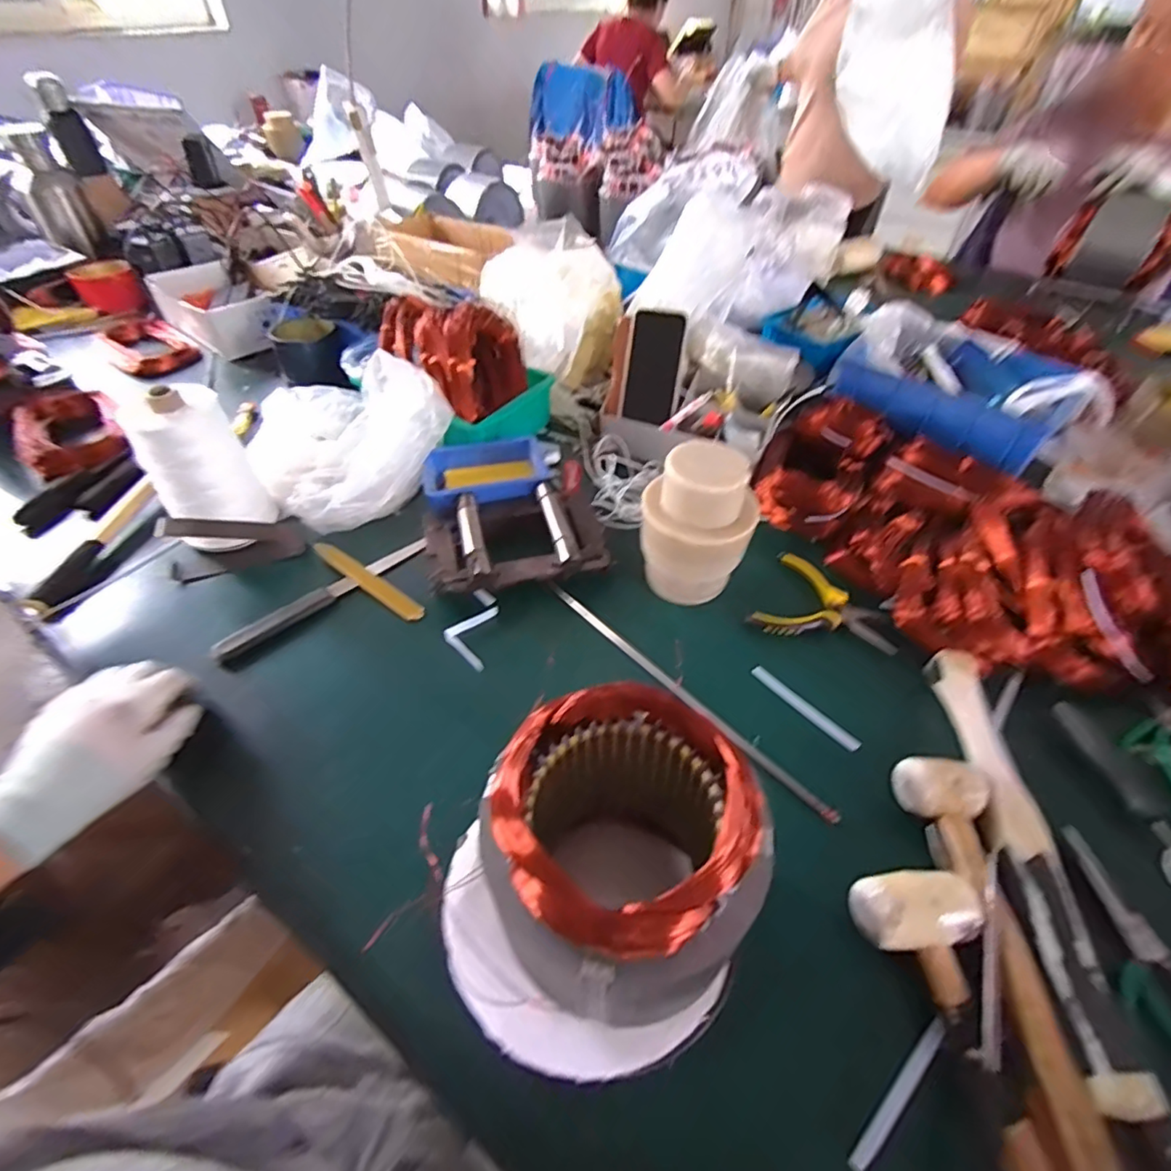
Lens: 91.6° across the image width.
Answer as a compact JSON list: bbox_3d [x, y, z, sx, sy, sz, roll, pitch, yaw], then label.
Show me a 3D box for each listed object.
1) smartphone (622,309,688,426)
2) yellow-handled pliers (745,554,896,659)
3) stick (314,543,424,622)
[{"bbox_3d":[0.090,-0.285,0.745,0.066,0.140,0.014,9,6,6],"label":"smartphone"},{"bbox_3d":[0.254,0.025,0.594,0.136,0.017,0.112,25,51,20],"label":"yellow-handled pliers"},{"bbox_3d":[-0.241,-0.007,0.625,0.168,0.007,0.023,29,53,23],"label":"stick"}]

